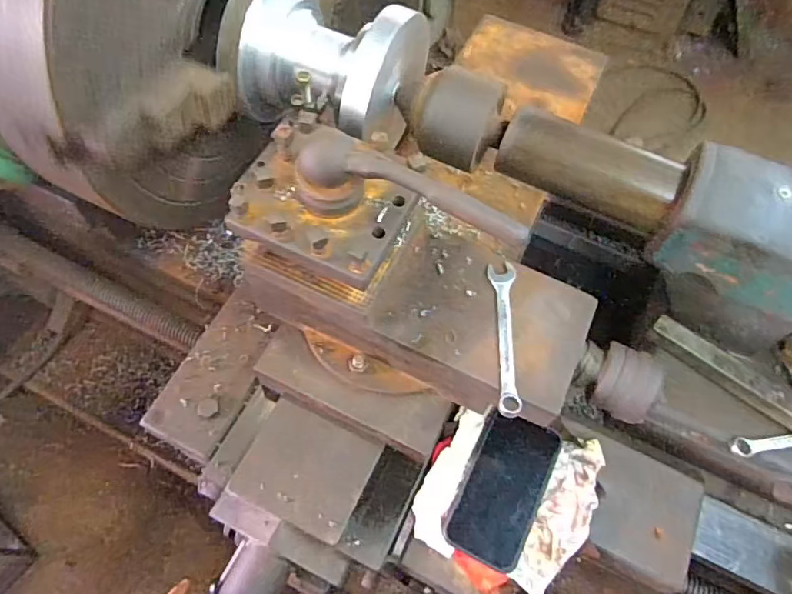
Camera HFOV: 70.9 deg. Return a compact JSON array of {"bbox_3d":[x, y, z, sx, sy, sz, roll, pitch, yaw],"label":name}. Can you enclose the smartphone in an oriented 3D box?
[{"bbox_3d":[0.114,0.202,0.595,0.084,0.014,0.154,24,64,9],"label":"smartphone"}]

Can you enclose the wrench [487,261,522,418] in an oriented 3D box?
[{"bbox_3d":[0.104,0.038,0.538,0.027,0.012,0.159,5,62,-1],"label":"wrench"}]

